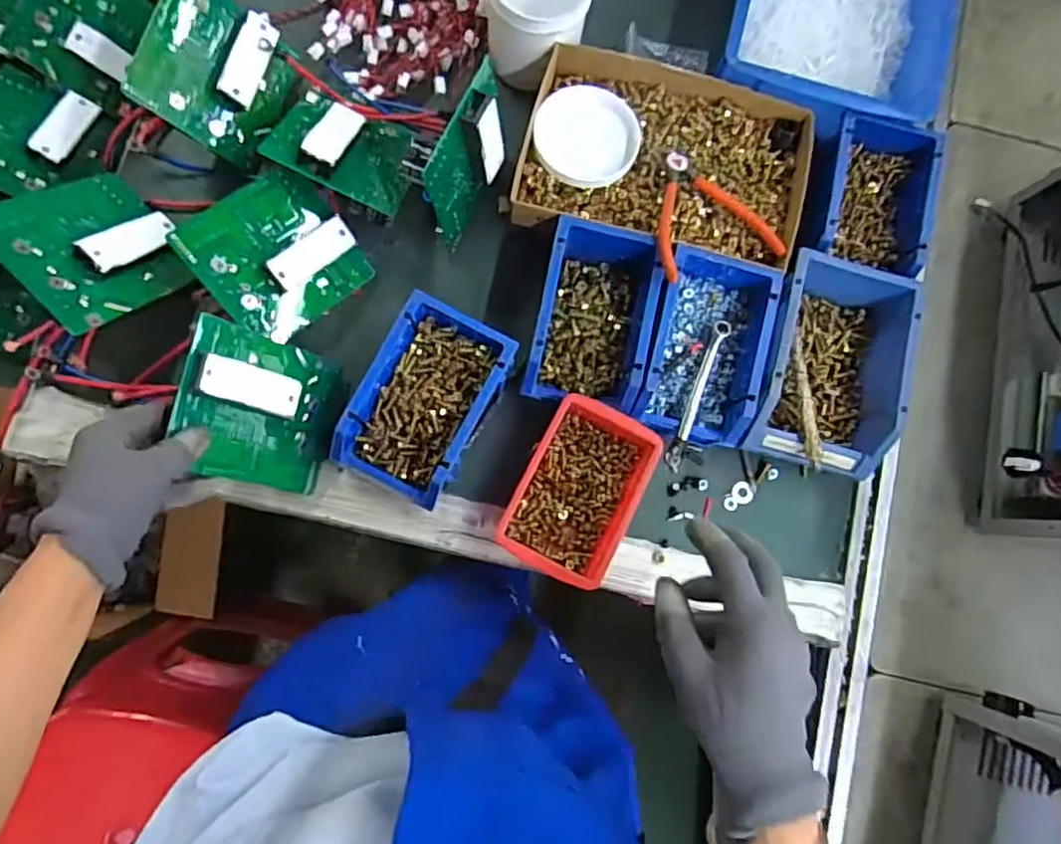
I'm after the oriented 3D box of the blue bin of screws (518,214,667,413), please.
[{"bbox_3d":[0.059,-0.097,0.576,0.102,0.062,0.169,12,80,-2],"label":"blue bin of screws"}]

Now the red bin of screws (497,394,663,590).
[{"bbox_3d":[0.043,0.061,0.559,0.100,0.044,0.150,28,80,1],"label":"red bin of screws"}]

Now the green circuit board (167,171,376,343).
[{"bbox_3d":[-0.218,-0.145,0.546,0.127,0.021,0.118,-41,107,-16],"label":"green circuit board"}]

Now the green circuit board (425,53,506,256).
[{"bbox_3d":[-0.053,-0.228,0.562,0.029,0.124,0.116,24,80,0],"label":"green circuit board"}]

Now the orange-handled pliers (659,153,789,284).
[{"bbox_3d":[0.157,-0.194,0.572,0.119,0.033,0.120,1,81,-4],"label":"orange-handled pliers"}]

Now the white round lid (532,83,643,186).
[{"bbox_3d":[0.053,-0.273,0.606,0.098,0.023,0.097,1,81,-4],"label":"white round lid"}]

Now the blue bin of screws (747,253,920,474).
[{"bbox_3d":[0.276,-0.051,0.577,0.122,0.063,0.188,15,80,-2],"label":"blue bin of screws"}]

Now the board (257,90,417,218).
[{"bbox_3d":[-0.162,-0.252,0.566,0.115,0.028,0.106,21,57,-24],"label":"board"}]

